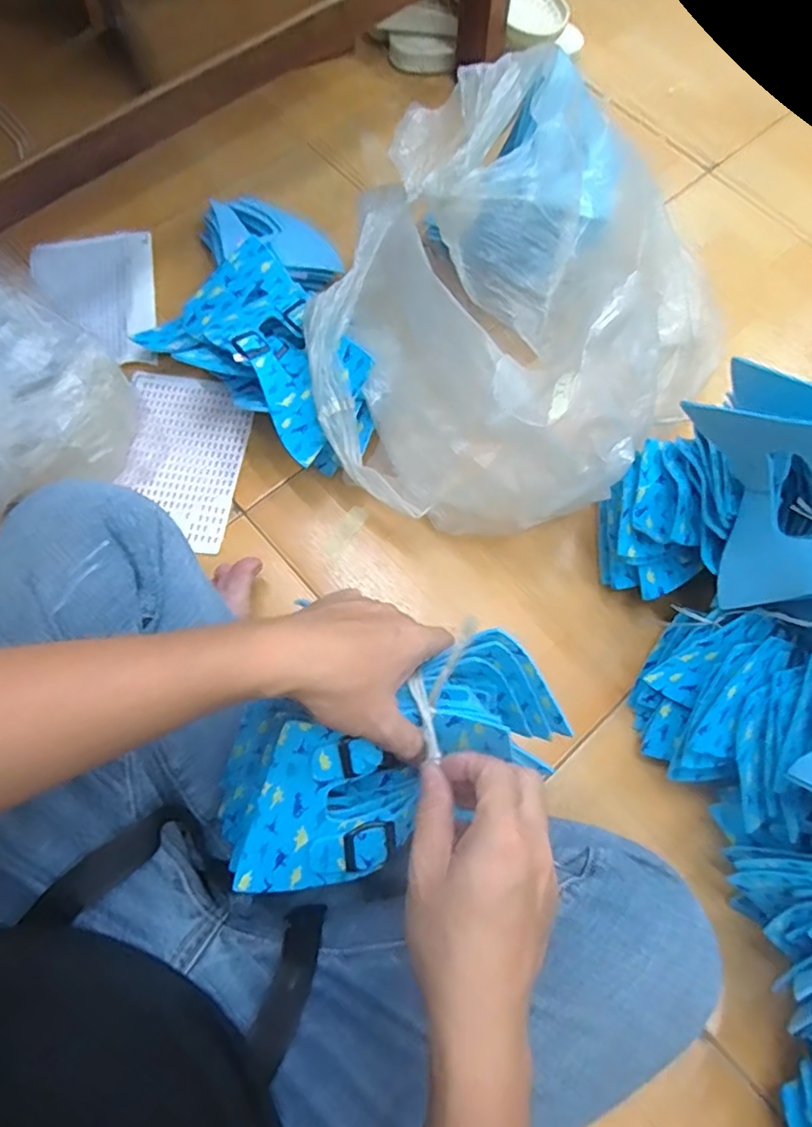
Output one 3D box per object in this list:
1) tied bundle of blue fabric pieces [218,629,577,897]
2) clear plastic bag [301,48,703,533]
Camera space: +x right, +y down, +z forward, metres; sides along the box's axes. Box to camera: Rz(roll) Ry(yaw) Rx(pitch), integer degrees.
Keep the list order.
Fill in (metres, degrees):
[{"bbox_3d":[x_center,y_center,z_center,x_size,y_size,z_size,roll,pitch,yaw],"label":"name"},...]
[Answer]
[{"bbox_3d":[-0.016,0.121,0.392,0.231,0.097,0.118,-28,73,-6],"label":"tied bundle of blue fabric pieces"},{"bbox_3d":[0.129,-0.262,0.631,0.368,0.197,0.485,28,71,8],"label":"clear plastic bag"}]

